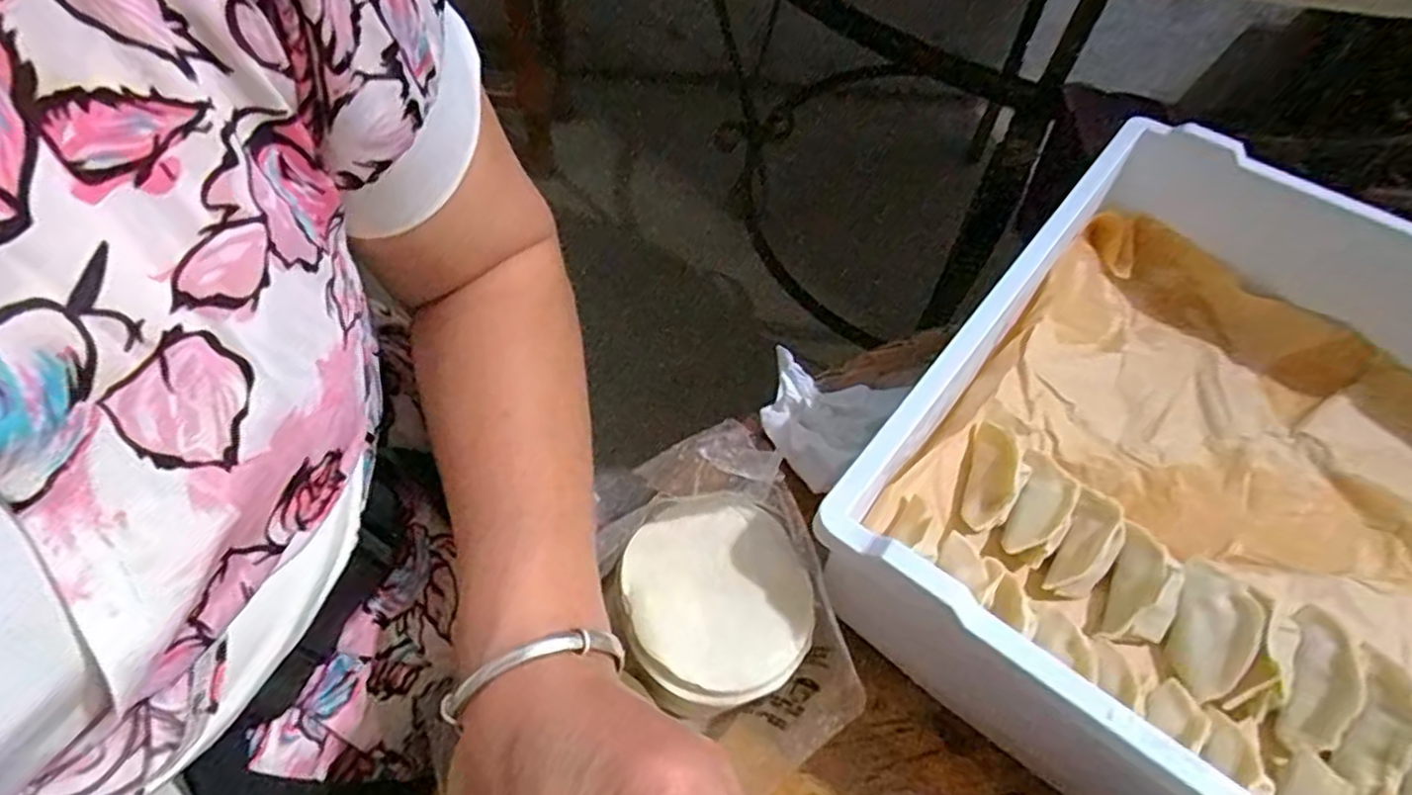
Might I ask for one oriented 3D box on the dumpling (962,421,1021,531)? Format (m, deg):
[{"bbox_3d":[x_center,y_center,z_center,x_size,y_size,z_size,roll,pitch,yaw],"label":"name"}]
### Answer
[{"bbox_3d":[0.158,0.044,0.399,0.022,0.021,0.067,18,55,9],"label":"dumpling"}]

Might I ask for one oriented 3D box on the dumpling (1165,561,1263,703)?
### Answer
[{"bbox_3d":[0.248,0.115,0.354,0.030,0.017,0.068,27,57,15],"label":"dumpling"}]

